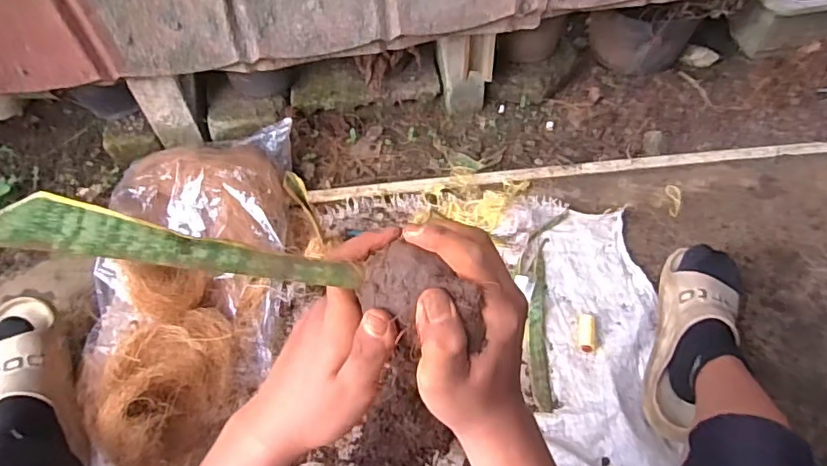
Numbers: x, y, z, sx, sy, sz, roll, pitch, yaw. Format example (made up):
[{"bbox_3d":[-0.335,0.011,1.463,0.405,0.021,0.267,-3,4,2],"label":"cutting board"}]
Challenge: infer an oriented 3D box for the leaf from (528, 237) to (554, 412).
[{"bbox_3d":[0.200,0.135,0.874,0.032,0.014,0.284,3,59,4],"label":"leaf"}]

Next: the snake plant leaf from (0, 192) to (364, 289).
[{"bbox_3d":[-0.113,0.007,0.287,0.181,0.005,0.024,10,89,-25],"label":"snake plant leaf"}]

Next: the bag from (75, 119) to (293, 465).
[{"bbox_3d":[-0.352,0.063,0.856,0.292,0.126,0.550,-5,59,-1],"label":"bag"}]

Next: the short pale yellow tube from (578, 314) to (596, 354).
[{"bbox_3d":[0.270,0.158,0.858,0.025,0.023,0.066,8,59,7],"label":"short pale yellow tube"}]

